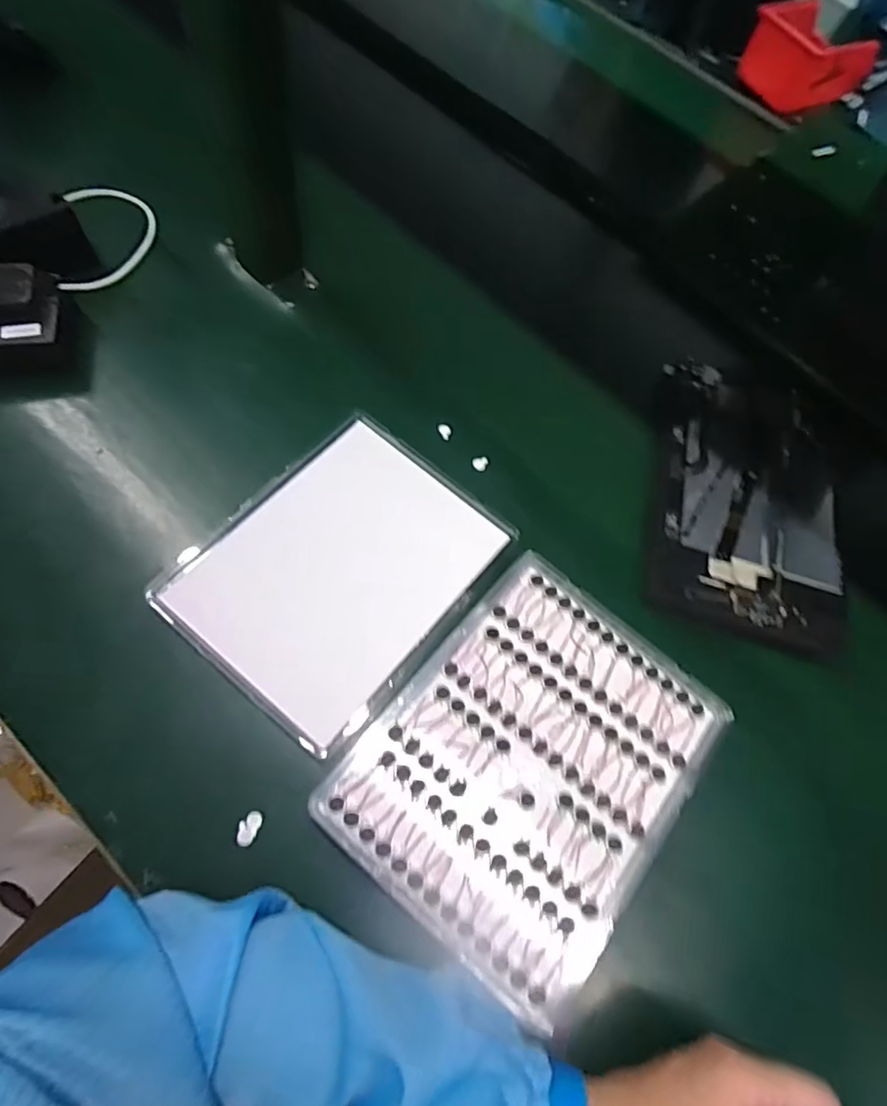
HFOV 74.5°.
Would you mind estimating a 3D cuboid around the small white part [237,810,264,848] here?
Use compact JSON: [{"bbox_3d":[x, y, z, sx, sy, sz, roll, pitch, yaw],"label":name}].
[{"bbox_3d":[-0.119,0.168,0.356,0.012,0.004,0.020,26,65,4],"label":"small white part"}]

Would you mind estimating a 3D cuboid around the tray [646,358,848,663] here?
[{"bbox_3d":[0.253,-0.053,0.486,0.156,0.022,0.257,14,65,-2],"label":"tray"}]

